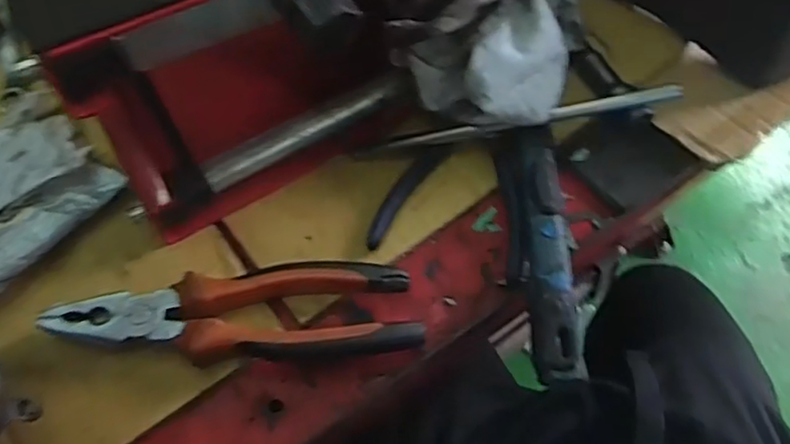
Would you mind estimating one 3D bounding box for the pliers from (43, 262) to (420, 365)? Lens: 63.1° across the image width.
[{"bbox_3d":[-0.086,0.051,0.350,0.193,0.022,0.053,-4,62,-1],"label":"pliers"}]

